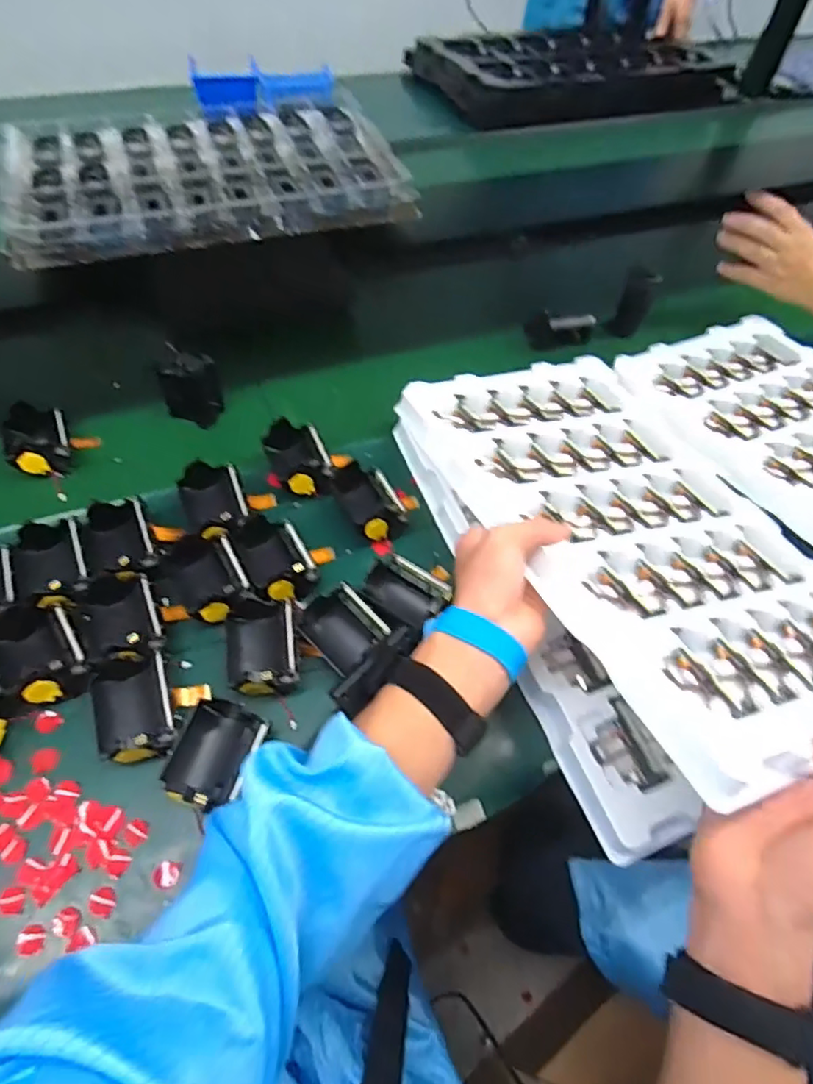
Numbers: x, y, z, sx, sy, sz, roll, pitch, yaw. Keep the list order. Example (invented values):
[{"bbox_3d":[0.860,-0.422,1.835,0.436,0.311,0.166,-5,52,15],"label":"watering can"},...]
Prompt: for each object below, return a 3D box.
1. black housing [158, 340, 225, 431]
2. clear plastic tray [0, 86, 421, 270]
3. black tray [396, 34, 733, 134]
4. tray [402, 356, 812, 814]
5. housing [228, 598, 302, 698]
[{"bbox_3d":[-0.214,-0.153,0.580,0.052,0.072,0.034,3,57,-3],"label":"black housing"},{"bbox_3d":[-0.266,-0.498,0.783,0.501,0.046,0.315,-16,60,-14],"label":"clear plastic tray"},{"bbox_3d":[0.327,-0.938,1.149,0.598,0.075,0.283,-13,59,-13],"label":"black tray"},{"bbox_3d":[0.182,-0.023,0.475,0.243,0.028,0.421,-11,48,-24],"label":"tray"},{"bbox_3d":[-0.111,0.081,0.447,0.053,0.032,0.070,-7,58,-9],"label":"housing"}]

